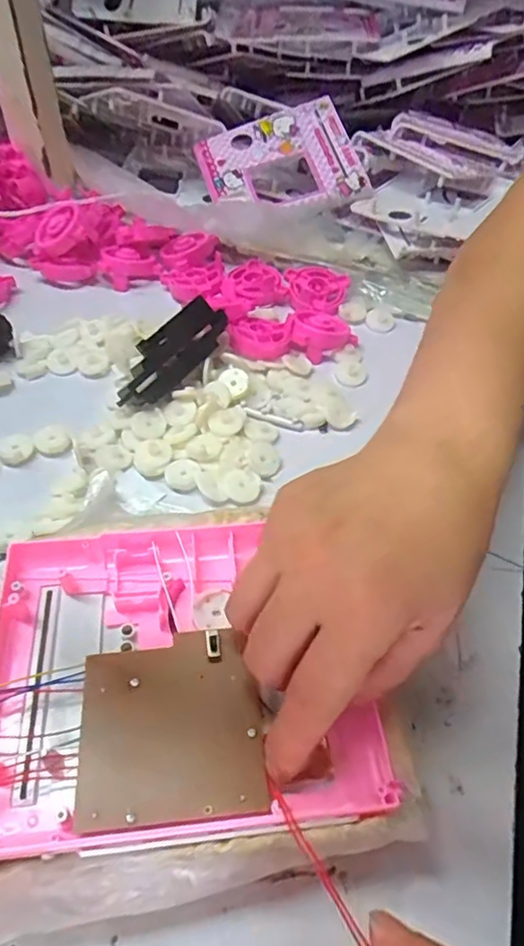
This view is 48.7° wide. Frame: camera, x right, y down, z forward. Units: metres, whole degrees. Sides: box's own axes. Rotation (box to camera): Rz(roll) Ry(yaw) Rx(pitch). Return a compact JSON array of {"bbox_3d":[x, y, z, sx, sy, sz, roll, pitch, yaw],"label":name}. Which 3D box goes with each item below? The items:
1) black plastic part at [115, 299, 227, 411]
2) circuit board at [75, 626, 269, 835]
[{"bbox_3d":[-0.065,-0.085,0.409,0.028,0.030,0.095,31,69,21],"label":"black plastic part"},{"bbox_3d":[-0.037,0.102,0.238,0.071,0.009,0.070,-4,50,-7],"label":"circuit board"}]

